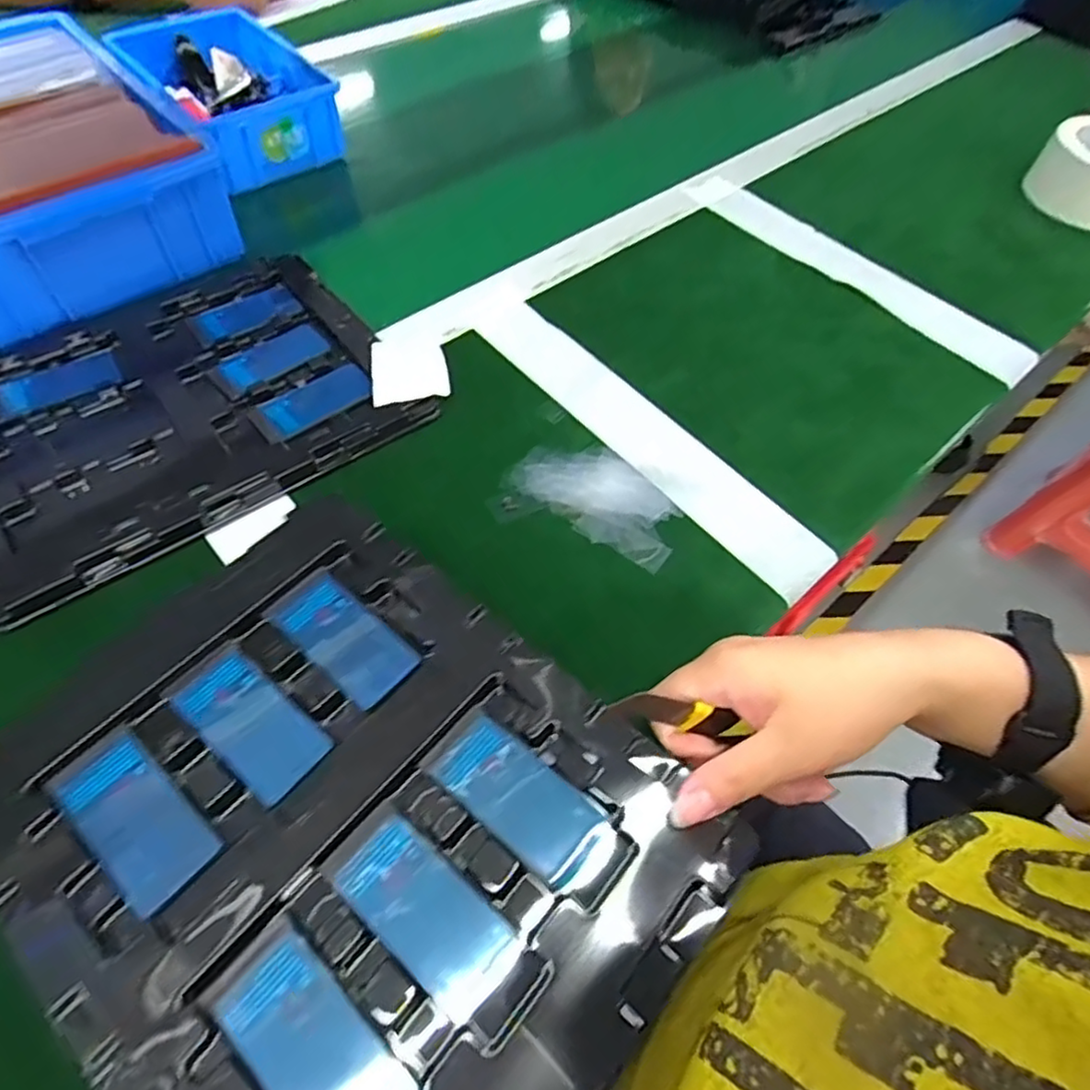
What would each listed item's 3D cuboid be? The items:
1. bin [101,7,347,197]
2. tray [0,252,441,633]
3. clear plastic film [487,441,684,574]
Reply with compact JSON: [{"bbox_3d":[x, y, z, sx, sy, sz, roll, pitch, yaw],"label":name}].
[{"bbox_3d":[-0.289,-0.409,0.607,0.132,0.068,0.191,-34,64,-22],"label":"bin"},{"bbox_3d":[-0.244,-0.093,0.433,0.266,0.026,0.218,-33,65,-22],"label":"tray"},{"bbox_3d":[0.030,-0.030,0.419,0.111,0.010,0.077,24,59,11],"label":"clear plastic film"}]

